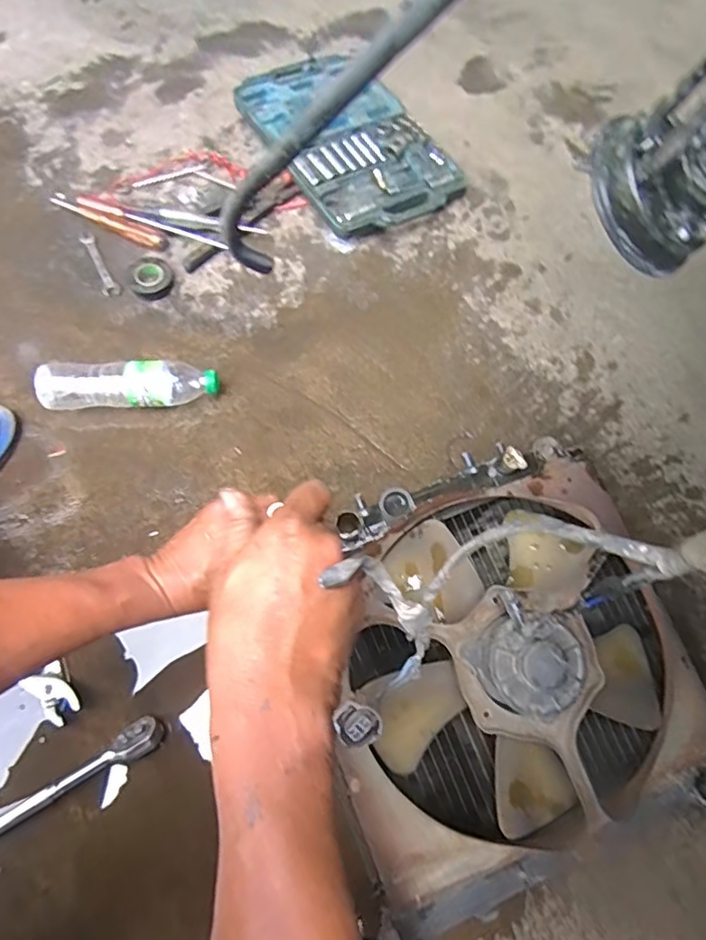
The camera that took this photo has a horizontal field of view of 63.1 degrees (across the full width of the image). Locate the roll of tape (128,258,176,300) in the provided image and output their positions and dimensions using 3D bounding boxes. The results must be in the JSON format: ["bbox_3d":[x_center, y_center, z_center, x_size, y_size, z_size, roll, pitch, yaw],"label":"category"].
[{"bbox_3d":[-0.293,-0.279,0.835,0.060,0.016,0.070,-18,70,-9],"label":"roll of tape"}]

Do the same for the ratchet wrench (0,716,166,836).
[{"bbox_3d":[-0.292,0.320,0.597,0.195,0.030,0.033,-28,72,-12],"label":"ratchet wrench"}]

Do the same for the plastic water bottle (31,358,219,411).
[{"bbox_3d":[-0.292,-0.110,0.755,0.223,0.053,0.060,-7,69,-5],"label":"plastic water bottle"}]

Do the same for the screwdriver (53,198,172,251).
[{"bbox_3d":[-0.370,-0.377,0.874,0.189,0.020,0.023,23,69,7],"label":"screwdriver"}]

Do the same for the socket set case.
[{"bbox_3d":[-0.009,-0.539,0.944,0.245,0.042,0.383,-29,72,-13],"label":"socket set case"}]

